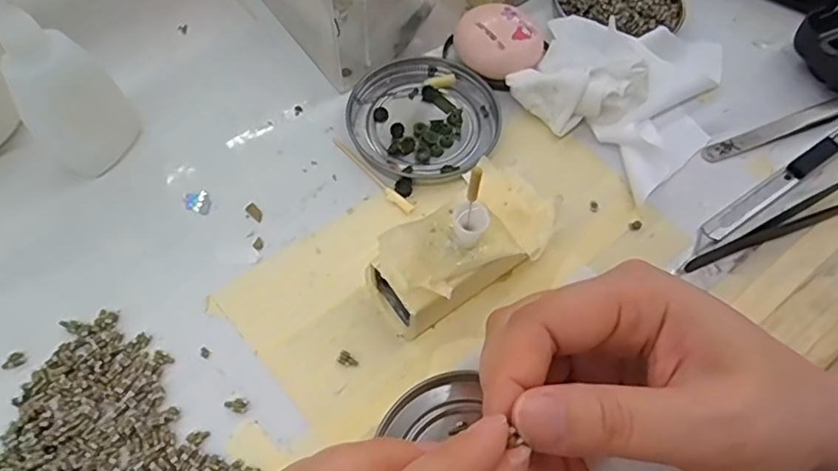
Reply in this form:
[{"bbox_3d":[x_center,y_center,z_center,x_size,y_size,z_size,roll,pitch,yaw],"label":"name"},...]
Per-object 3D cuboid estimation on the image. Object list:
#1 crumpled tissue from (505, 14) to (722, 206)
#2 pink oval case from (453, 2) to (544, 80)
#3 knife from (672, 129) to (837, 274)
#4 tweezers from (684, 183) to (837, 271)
[{"bbox_3d":[0.119,-0.090,0.313,0.116,0.023,0.102,-40,72,-20],"label":"crumpled tissue"},{"bbox_3d":[0.044,-0.107,0.319,0.046,0.023,0.039,36,67,14],"label":"pink oval case"},{"bbox_3d":[0.186,-0.028,0.293,0.151,0.005,0.011,-31,69,-17],"label":"knife"},{"bbox_3d":[0.184,-0.008,0.280,0.122,0.009,0.016,-21,66,-13],"label":"tweezers"}]

